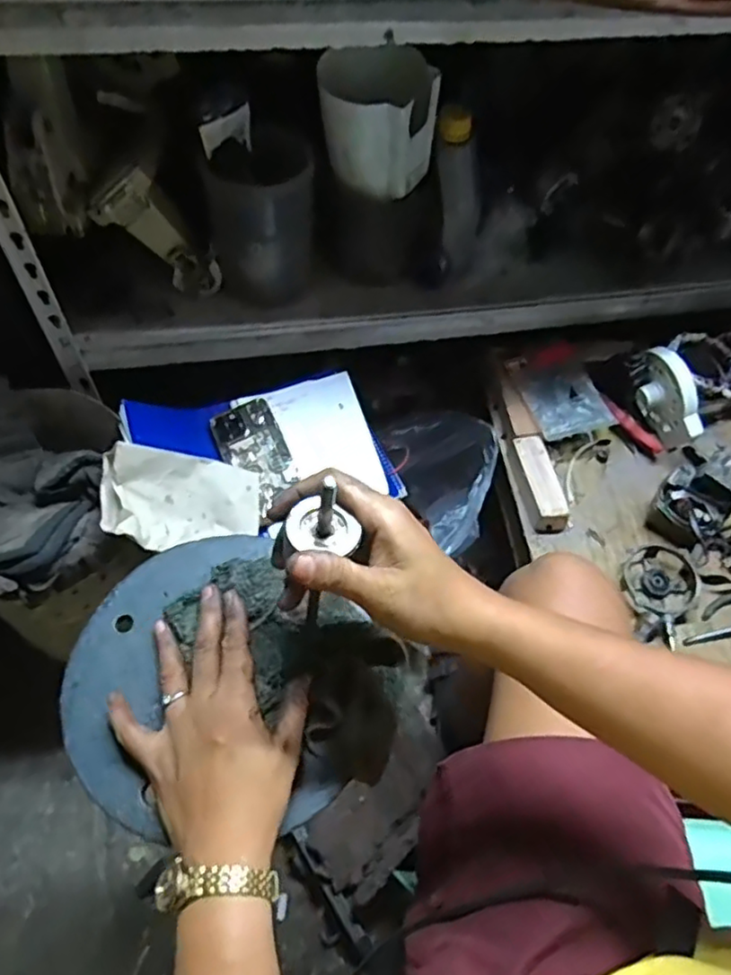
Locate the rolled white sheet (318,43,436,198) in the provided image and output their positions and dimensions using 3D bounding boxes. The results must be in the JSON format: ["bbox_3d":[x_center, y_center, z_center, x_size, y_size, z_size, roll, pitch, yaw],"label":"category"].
[{"bbox_3d":[0.013,-0.427,0.757,0.130,0.139,0.095,6,56,1],"label":"rolled white sheet"}]

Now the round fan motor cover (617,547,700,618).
[{"bbox_3d":[0.353,0.111,0.767,0.085,0.019,0.082,1,56,-2],"label":"round fan motor cover"}]

